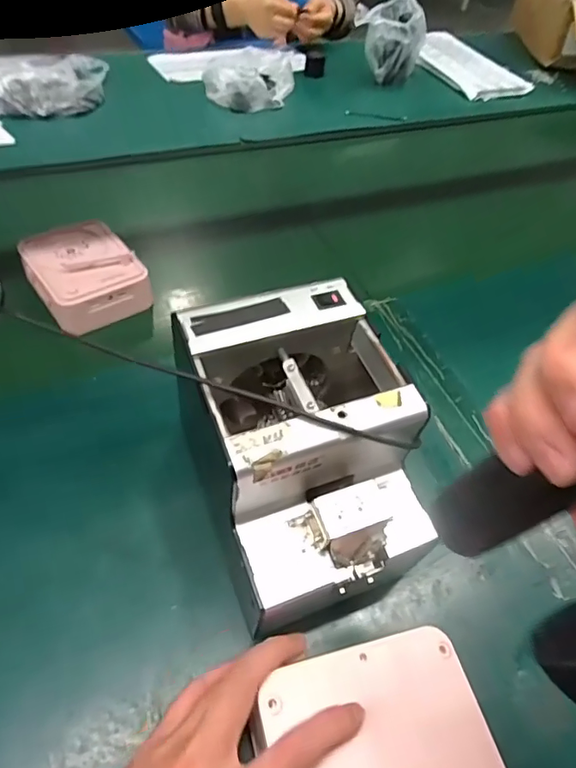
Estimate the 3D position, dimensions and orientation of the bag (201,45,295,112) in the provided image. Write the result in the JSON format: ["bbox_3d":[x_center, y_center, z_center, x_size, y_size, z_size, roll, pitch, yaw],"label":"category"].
[{"bbox_3d":[-0.070,-0.553,0.920,0.162,0.053,0.144,4,49,-3],"label":"bag"}]

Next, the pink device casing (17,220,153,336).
[{"bbox_3d":[-0.216,-0.118,0.543,0.108,0.045,0.132,-24,56,-24],"label":"pink device casing"}]

